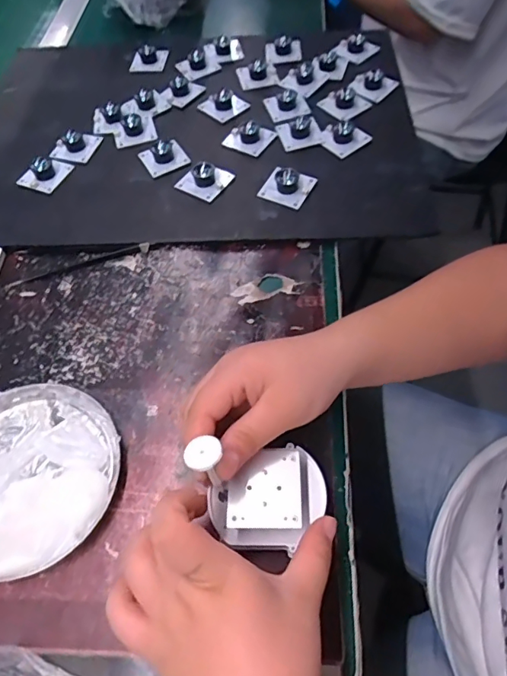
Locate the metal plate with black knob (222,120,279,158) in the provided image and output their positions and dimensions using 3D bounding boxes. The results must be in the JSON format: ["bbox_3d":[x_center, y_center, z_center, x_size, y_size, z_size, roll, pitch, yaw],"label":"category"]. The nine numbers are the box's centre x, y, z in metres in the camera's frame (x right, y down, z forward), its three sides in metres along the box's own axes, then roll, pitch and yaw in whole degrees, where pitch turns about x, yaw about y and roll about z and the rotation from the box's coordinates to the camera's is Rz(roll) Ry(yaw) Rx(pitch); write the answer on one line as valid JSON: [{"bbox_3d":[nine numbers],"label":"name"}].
[{"bbox_3d":[-0.003,-0.214,0.499,0.046,0.018,0.042,26,63,19],"label":"metal plate with black knob"}]

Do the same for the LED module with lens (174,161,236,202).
[{"bbox_3d":[-0.048,-0.159,0.464,0.043,0.023,0.039,28,63,20],"label":"LED module with lens"}]

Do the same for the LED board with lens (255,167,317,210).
[{"bbox_3d":[0.031,-0.145,0.454,0.045,0.016,0.038,23,62,17],"label":"LED board with lens"}]

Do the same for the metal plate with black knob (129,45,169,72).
[{"bbox_3d":[-0.131,-0.353,0.599,0.043,0.021,0.052,0,57,4],"label":"metal plate with black knob"}]

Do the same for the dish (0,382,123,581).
[{"bbox_3d":[-0.156,0.090,0.323,0.126,0.022,0.126,-2,57,3],"label":"dish"}]

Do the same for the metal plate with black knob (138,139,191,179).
[{"bbox_3d":[-0.092,-0.189,0.487,0.042,0.015,0.042,-26,60,-12],"label":"metal plate with black knob"}]

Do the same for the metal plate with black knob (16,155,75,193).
[{"bbox_3d":[-0.214,-0.172,0.483,0.041,0.022,0.043,17,60,14],"label":"metal plate with black knob"}]

